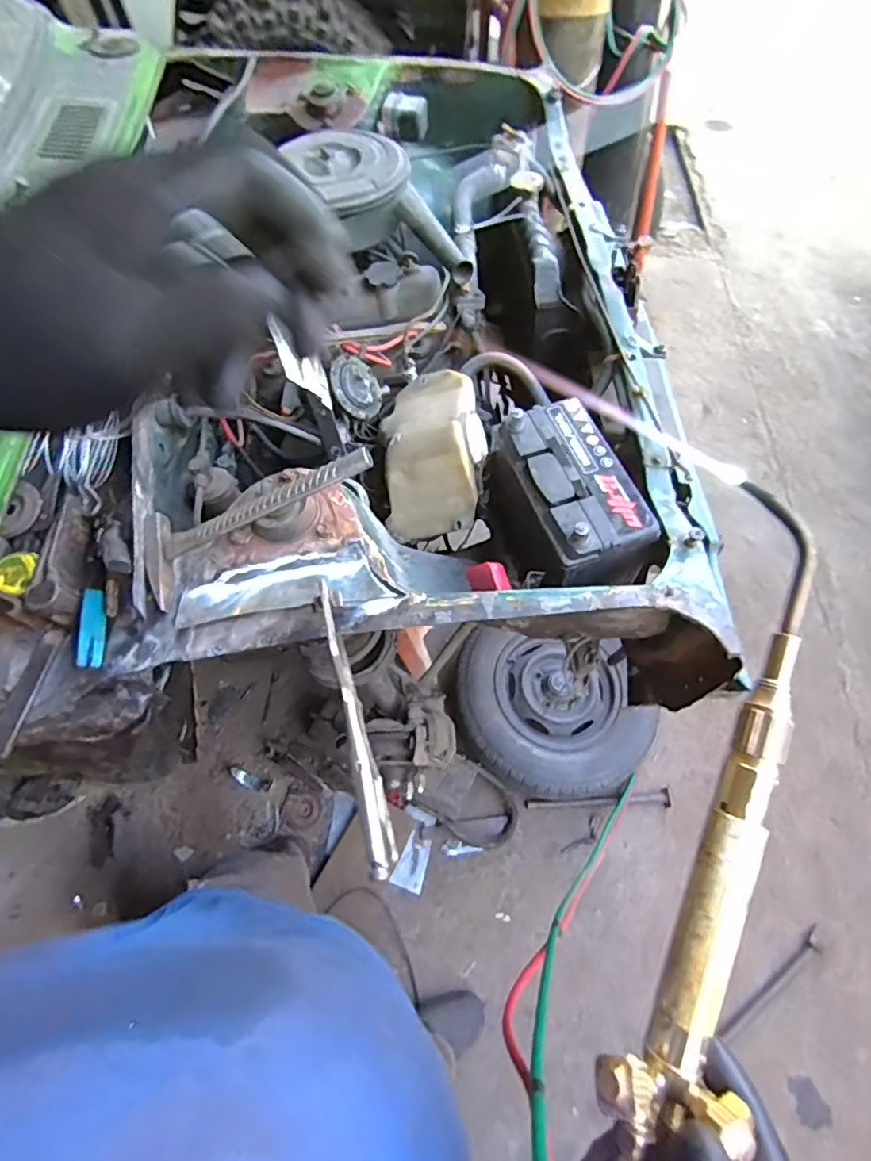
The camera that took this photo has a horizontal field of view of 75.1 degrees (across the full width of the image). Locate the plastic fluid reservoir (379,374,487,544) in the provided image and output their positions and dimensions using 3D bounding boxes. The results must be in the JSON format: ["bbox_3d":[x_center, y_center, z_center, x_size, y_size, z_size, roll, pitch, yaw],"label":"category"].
[{"bbox_3d":[-0.001,-0.207,0.823,0.138,0.114,0.268,3,62,-1],"label":"plastic fluid reservoir"}]

